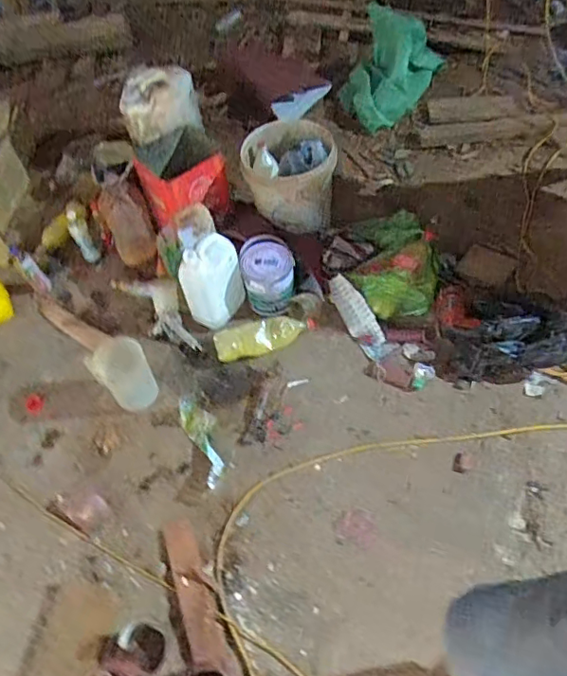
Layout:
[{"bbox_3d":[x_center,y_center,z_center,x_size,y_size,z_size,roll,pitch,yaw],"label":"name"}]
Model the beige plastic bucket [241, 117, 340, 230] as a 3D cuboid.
[{"bbox_3d":[0.018,-0.550,1.856,0.318,0.261,0.269,-3,54,4],"label":"beige plastic bucket"}]

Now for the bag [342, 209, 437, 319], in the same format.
[{"bbox_3d":[0.365,-0.290,1.826,0.294,0.093,0.518,-1,54,4],"label":"bag"}]

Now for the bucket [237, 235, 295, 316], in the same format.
[{"bbox_3d":[-0.049,-0.208,1.751,0.175,0.176,0.204,-6,53,0],"label":"bucket"}]

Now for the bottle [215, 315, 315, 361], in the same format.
[{"bbox_3d":[-0.059,-0.016,1.703,0.322,0.063,0.115,-19,54,-9],"label":"bottle"}]

